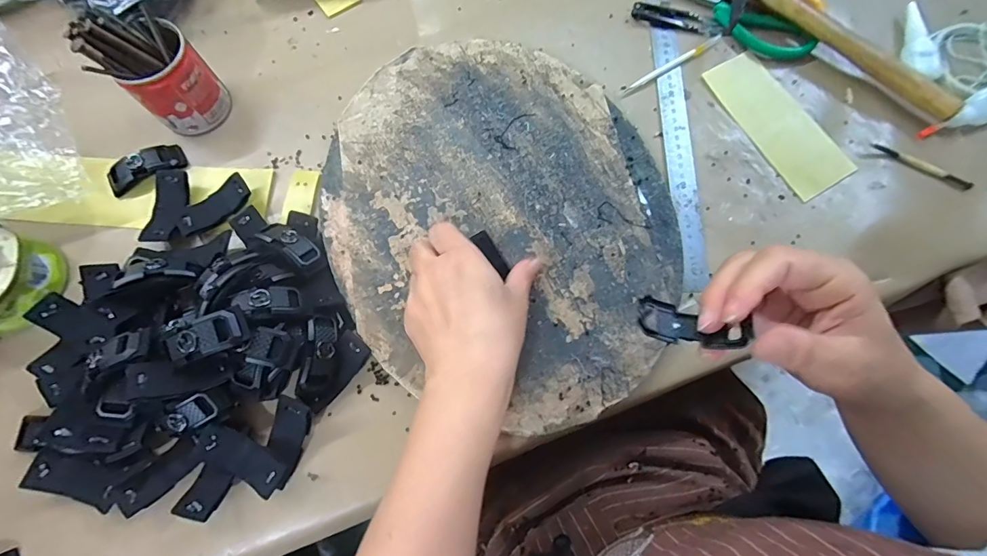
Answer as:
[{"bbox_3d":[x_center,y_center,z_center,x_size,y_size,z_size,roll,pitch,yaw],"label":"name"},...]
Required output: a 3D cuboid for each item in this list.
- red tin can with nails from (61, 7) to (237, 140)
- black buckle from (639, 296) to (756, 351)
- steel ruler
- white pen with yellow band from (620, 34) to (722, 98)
[{"bbox_3d":[-0.282,-0.173,0.368,0.067,0.092,0.063,0,73,-1],"label":"red tin can with nails"},{"bbox_3d":[0.107,0.027,0.235,0.055,0.014,0.024,17,73,14],"label":"black buckle"},{"bbox_3d":[0.172,-0.121,0.400,0.025,0.005,0.273,-2,72,4],"label":"steel ruler"},{"bbox_3d":[0.179,-0.212,0.425,0.126,0.007,0.010,-32,76,-10],"label":"white pen with yellow band"}]

